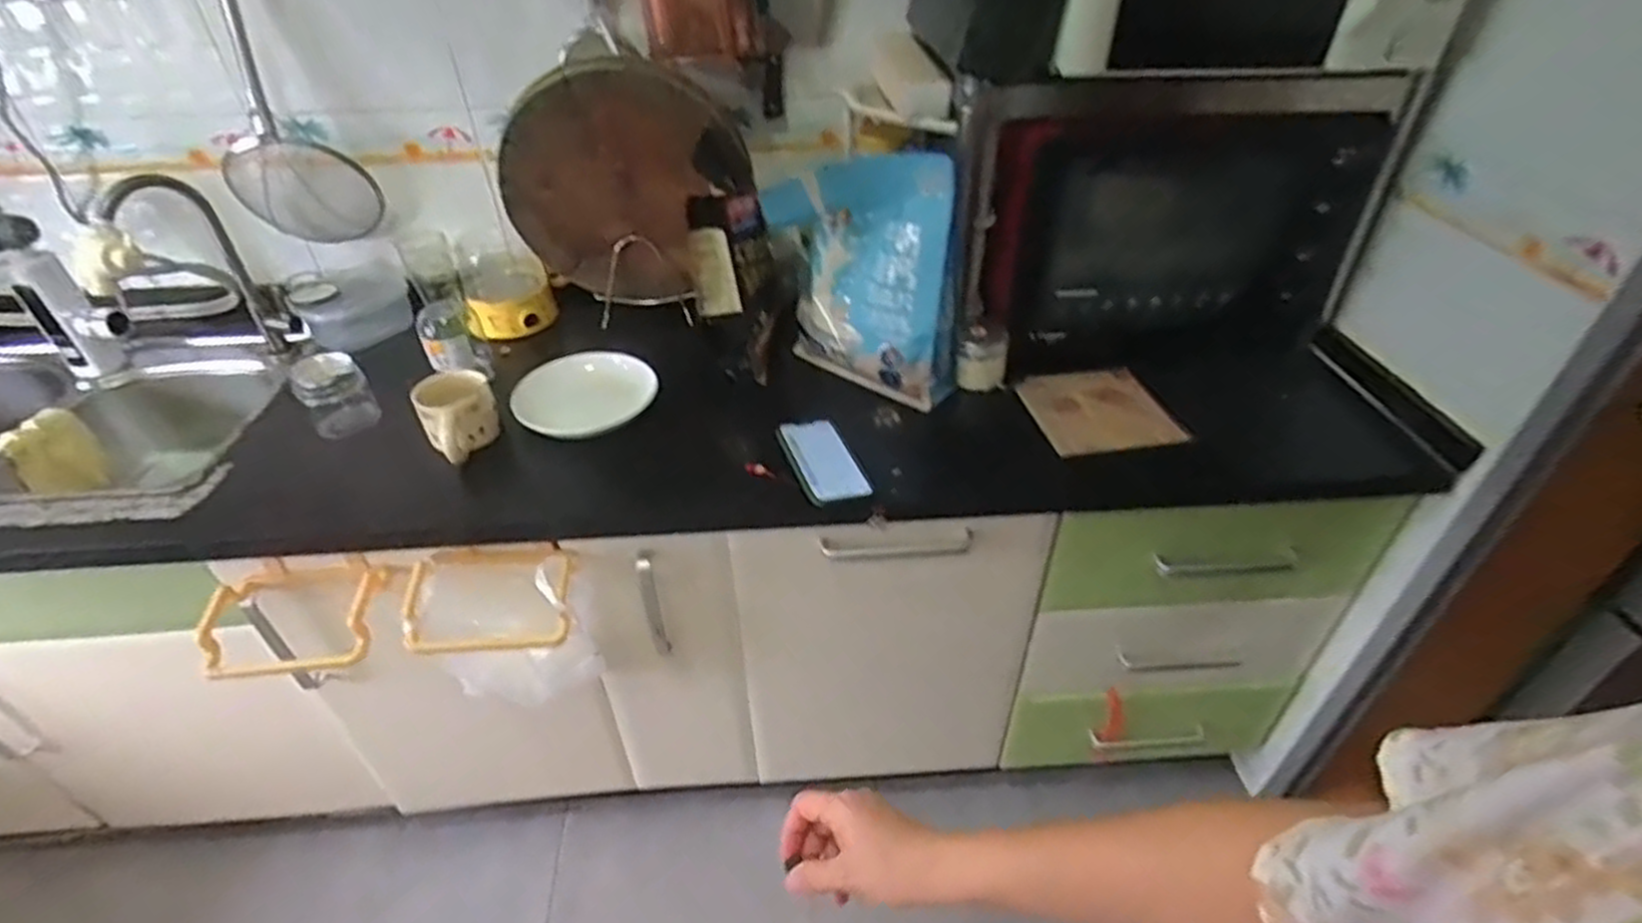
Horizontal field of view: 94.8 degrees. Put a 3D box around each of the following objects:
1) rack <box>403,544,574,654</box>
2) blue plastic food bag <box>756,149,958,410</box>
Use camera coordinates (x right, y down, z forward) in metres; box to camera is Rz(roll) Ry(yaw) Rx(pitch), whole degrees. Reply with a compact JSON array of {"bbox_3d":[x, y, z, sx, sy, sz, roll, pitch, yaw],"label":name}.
[{"bbox_3d":[-0.399,0.163,0.918,0.188,0.063,0.148,-11,40,-12],"label":"rack"},{"bbox_3d":[0.067,-0.268,1.087,0.271,0.312,0.118,30,48,32],"label":"blue plastic food bag"}]

